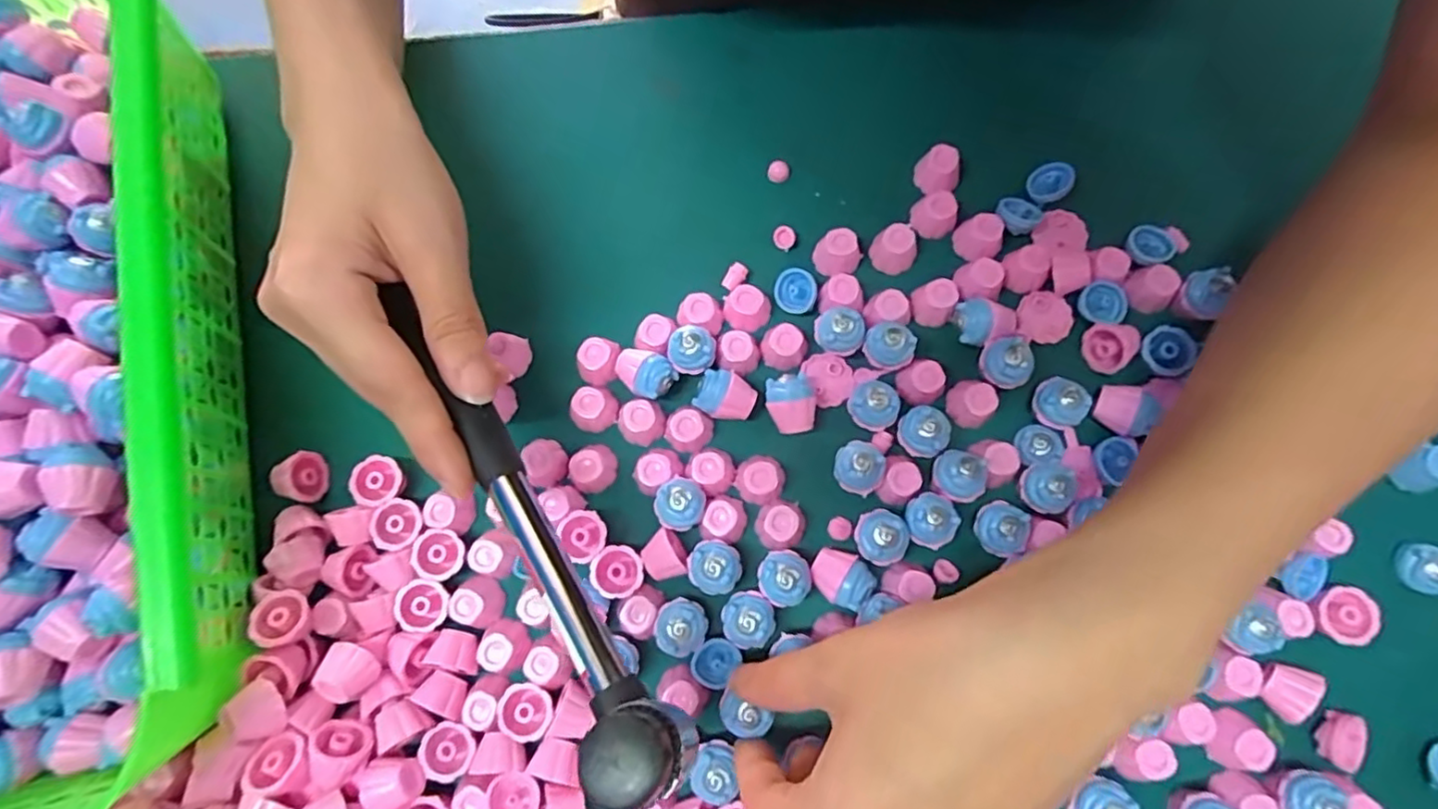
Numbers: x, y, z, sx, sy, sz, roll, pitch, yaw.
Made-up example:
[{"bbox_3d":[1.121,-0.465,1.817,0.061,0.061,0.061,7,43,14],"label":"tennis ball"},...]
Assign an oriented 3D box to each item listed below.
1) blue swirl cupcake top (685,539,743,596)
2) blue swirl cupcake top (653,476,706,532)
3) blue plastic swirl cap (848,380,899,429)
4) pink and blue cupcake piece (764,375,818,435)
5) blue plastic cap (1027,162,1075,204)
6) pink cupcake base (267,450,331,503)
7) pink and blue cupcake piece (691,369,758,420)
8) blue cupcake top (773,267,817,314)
[{"bbox_3d":[-0.002,0.063,0.253,0.021,0.010,0.020,0,77,2],"label":"blue swirl cupcake top"},{"bbox_3d":[-0.015,0.039,0.257,0.020,0.011,0.020,0,77,2],"label":"blue swirl cupcake top"},{"bbox_3d":[0.063,0.001,0.267,0.019,0.021,0.016,25,79,7],"label":"blue plastic swirl cap"},{"bbox_3d":[0.030,0.000,0.272,0.019,0.016,0.024,-8,77,0],"label":"pink and blue cupcake piece"},{"bbox_3d":[0.148,-0.099,0.290,0.018,0.004,0.019,-4,81,22],"label":"blue plastic cap"},{"bbox_3d":[-0.175,0.030,0.272,0.015,0.015,0.020,12,78,4],"label":"pink cupcake base"},{"bbox_3d":[0.003,-0.002,0.274,0.023,0.017,0.019,28,80,7],"label":"pink and blue cupcake piece"},{"bbox_3d":[0.034,-0.050,0.285,0.018,0.008,0.019,0,77,2],"label":"blue cupcake top"}]

